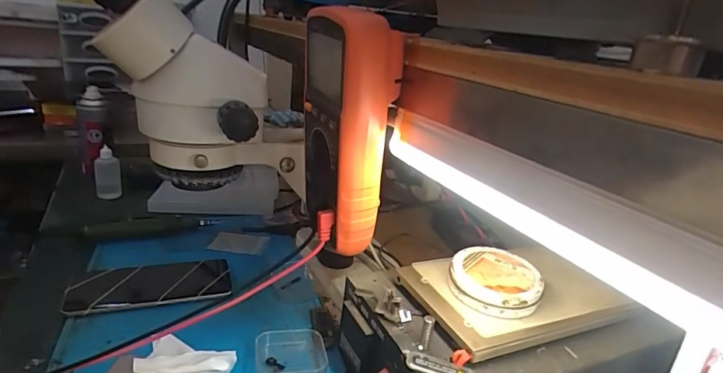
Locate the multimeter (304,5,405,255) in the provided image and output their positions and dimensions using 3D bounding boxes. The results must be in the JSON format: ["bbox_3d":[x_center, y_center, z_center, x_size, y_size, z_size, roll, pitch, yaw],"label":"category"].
[{"bbox_3d":[-0.017,-0.046,0.344,0.052,0.184,0.091,-10,29,-26],"label":"multimeter"}]

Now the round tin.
[{"bbox_3d":[0.110,0.080,0.366,0.071,0.028,0.067,5,20,-2],"label":"round tin"}]

